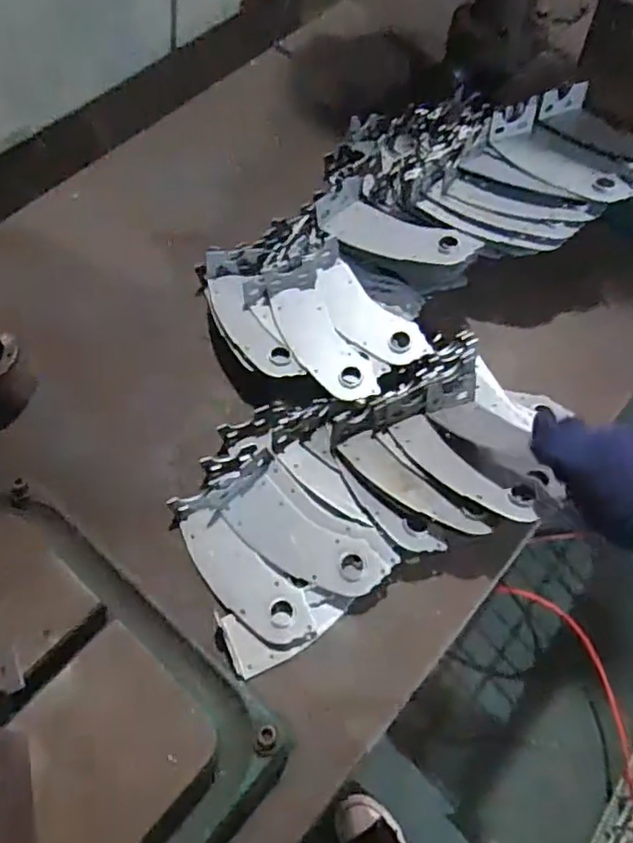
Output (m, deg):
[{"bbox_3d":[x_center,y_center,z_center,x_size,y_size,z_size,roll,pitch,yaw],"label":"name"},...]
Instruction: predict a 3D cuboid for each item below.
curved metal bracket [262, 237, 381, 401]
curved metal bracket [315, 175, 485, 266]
[{"bbox_3d":[0.002,-0.110,0.716,0.089,0.022,0.195,-12,62,-6],"label":"curved metal bracket"},{"bbox_3d":[0.088,-0.221,0.742,0.191,0.033,0.086,35,67,18],"label":"curved metal bracket"}]

